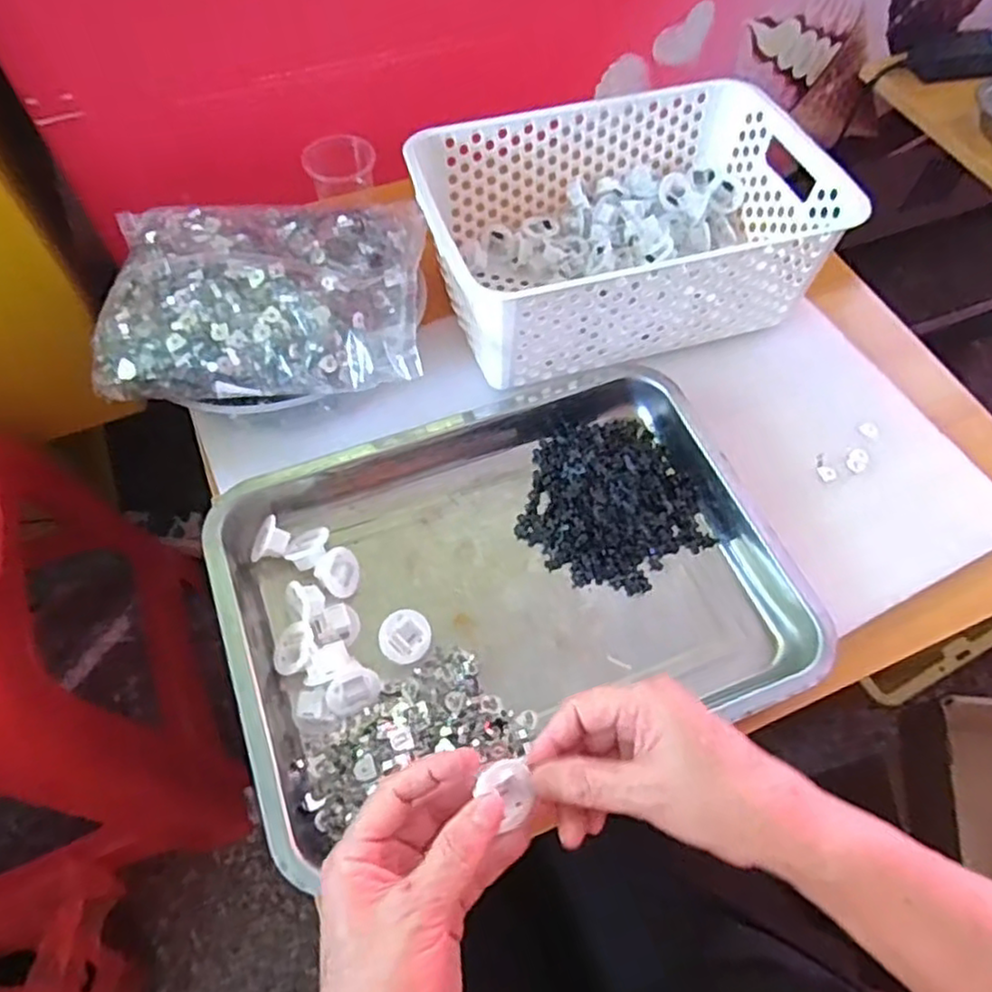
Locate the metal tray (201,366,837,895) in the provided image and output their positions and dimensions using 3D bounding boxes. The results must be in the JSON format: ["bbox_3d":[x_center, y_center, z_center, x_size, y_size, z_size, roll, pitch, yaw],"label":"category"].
[{"bbox_3d":[0.002,0.053,0.480,0.362,0.046,0.297,-19,62,-12],"label":"metal tray"}]

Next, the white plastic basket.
[{"bbox_3d":[0.101,-0.230,0.590,0.320,0.108,0.214,-14,62,-10],"label":"white plastic basket"}]

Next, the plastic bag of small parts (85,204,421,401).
[{"bbox_3d":[-0.180,-0.158,0.525,0.244,0.054,0.189,-1,60,-3],"label":"plastic bag of small parts"}]

